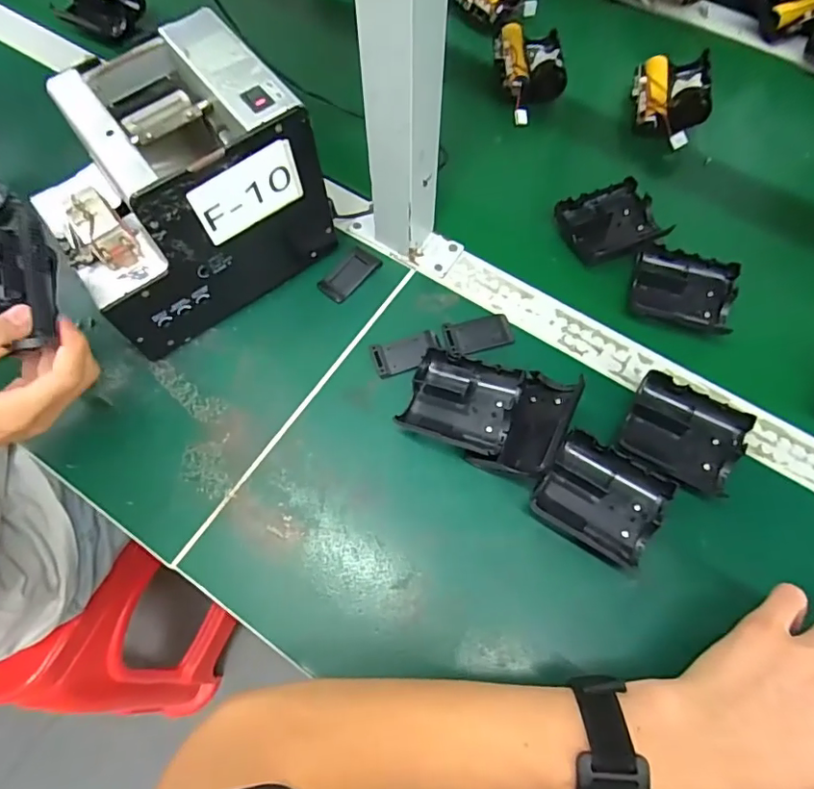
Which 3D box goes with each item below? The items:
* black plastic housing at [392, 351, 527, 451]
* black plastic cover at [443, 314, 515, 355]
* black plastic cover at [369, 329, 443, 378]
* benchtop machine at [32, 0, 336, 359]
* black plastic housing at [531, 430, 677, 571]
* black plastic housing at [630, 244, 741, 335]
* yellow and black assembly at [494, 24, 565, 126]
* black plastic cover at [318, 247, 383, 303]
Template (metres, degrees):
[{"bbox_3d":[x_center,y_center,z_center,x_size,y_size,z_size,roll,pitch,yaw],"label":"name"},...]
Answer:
[{"bbox_3d":[0.039,0.007,0.397,0.077,0.032,0.066,20,71,9],"label":"black plastic housing"},{"bbox_3d":[0.058,-0.050,0.436,0.056,0.004,0.032,-14,70,-4],"label":"black plastic cover"},{"bbox_3d":[0.000,-0.033,0.431,0.055,0.004,0.031,-16,70,-5],"label":"black plastic cover"},{"bbox_3d":[-0.171,-0.151,0.405,0.176,0.148,0.133,-36,73,-11],"label":"benchtop machine"},{"bbox_3d":[0.132,0.072,0.371,0.077,0.027,0.069,29,73,11],"label":"black plastic housing"},{"bbox_3d":[0.228,-0.086,0.445,0.077,0.017,0.064,14,71,7],"label":"black plastic housing"},{"bbox_3d":[0.124,-0.322,0.541,0.065,0.028,0.109,-2,70,1],"label":"yellow and black assembly"},{"bbox_3d":[-0.049,-0.104,0.463,0.028,0.004,0.056,40,76,14],"label":"black plastic cover"}]

